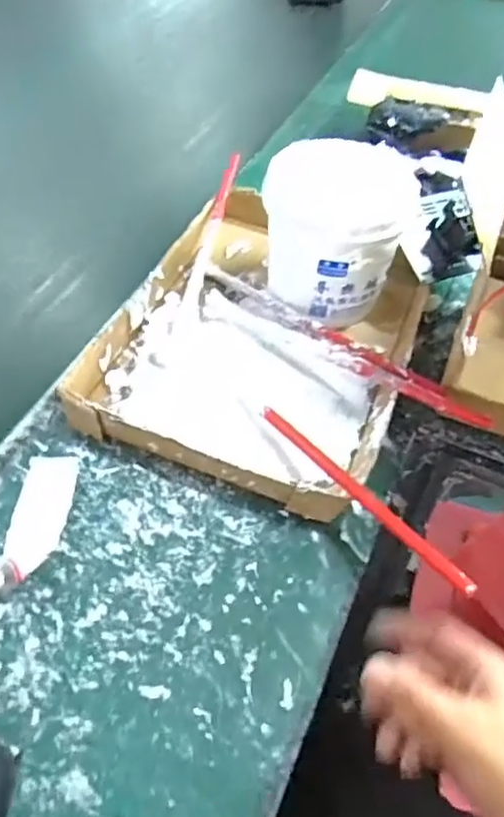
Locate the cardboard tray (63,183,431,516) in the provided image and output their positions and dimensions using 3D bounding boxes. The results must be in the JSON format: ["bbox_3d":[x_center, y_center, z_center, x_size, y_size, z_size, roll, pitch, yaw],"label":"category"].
[{"bbox_3d":[0.018,-0.075,0.560,0.243,0.036,0.325,19,54,12],"label":"cardboard tray"}]

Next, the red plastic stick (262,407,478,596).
[{"bbox_3d":[0.069,0.054,0.431,0.011,0.009,0.203,-29,47,-22],"label":"red plastic stick"}]

